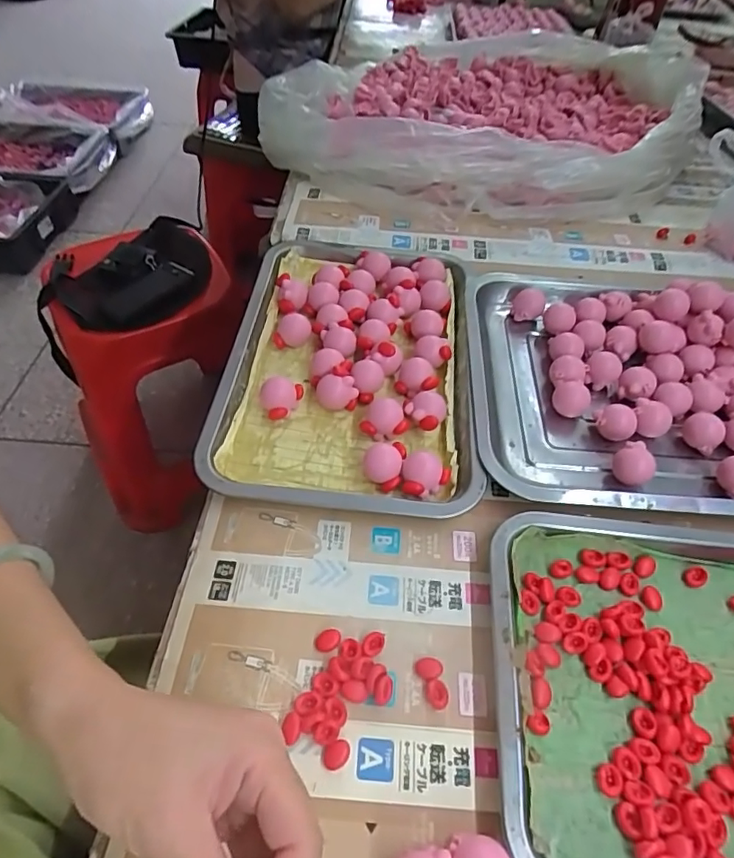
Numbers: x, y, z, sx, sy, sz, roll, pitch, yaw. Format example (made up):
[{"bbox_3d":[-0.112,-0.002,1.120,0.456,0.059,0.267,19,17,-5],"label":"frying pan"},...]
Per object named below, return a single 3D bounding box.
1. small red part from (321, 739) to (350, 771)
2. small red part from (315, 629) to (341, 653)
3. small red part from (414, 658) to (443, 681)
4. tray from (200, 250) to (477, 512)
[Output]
[{"bbox_3d":[-0.017,0.175,0.289,0.016,0.006,0.013,-33,60,-26],"label":"small red part"},{"bbox_3d":[-0.024,0.129,0.328,0.016,0.004,0.012,-15,53,-15],"label":"small red part"},{"bbox_3d":[0.037,0.144,0.321,0.016,0.005,0.012,8,51,3],"label":"small red part"},{"bbox_3d":[-0.013,-0.065,0.474,0.208,0.028,0.313,5,51,1],"label":"tray"}]

